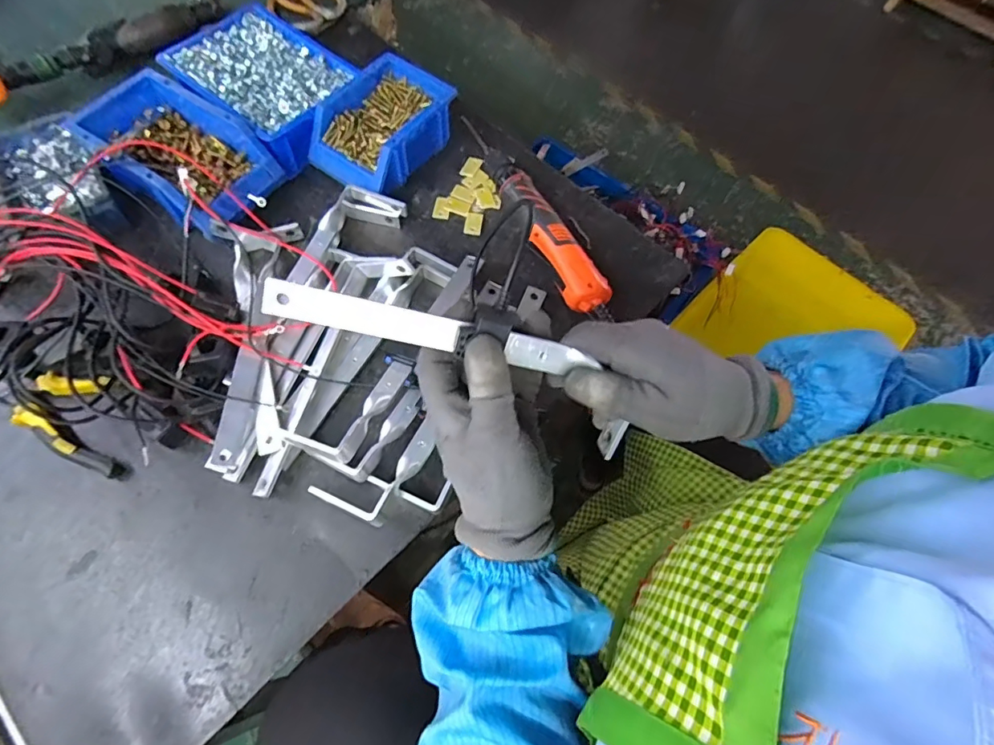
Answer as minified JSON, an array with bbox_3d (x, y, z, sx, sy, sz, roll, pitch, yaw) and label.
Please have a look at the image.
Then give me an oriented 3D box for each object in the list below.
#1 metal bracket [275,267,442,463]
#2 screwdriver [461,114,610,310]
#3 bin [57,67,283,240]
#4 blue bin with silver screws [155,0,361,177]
[{"bbox_3d":[-0.129,0.023,0.420,0.066,0.023,0.106,28,66,9],"label":"metal bracket"},{"bbox_3d":[0.032,-0.185,0.561,0.043,0.039,0.294,-26,70,-13],"label":"screwdriver"},{"bbox_3d":[-0.341,-0.232,0.540,0.207,0.075,0.125,32,69,11],"label":"bin"},{"bbox_3d":[-0.275,-0.346,0.598,0.204,0.060,0.150,35,68,12],"label":"blue bin with silver screws"}]

